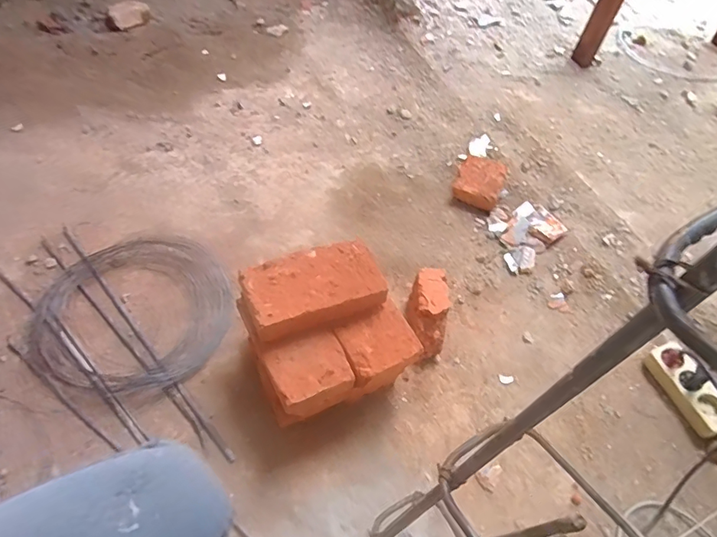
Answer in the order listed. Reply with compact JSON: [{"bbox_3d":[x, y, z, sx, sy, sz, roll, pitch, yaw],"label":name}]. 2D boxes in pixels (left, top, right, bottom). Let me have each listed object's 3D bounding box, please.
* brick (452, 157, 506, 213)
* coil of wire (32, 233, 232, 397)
[{"bbox_3d":[0.276,-0.197,1.070,0.106,0.058,0.120,21,57,9],"label":"brick"},{"bbox_3d":[-0.384,0.070,0.800,0.310,0.038,0.295,2,56,-4],"label":"coil of wire"}]

